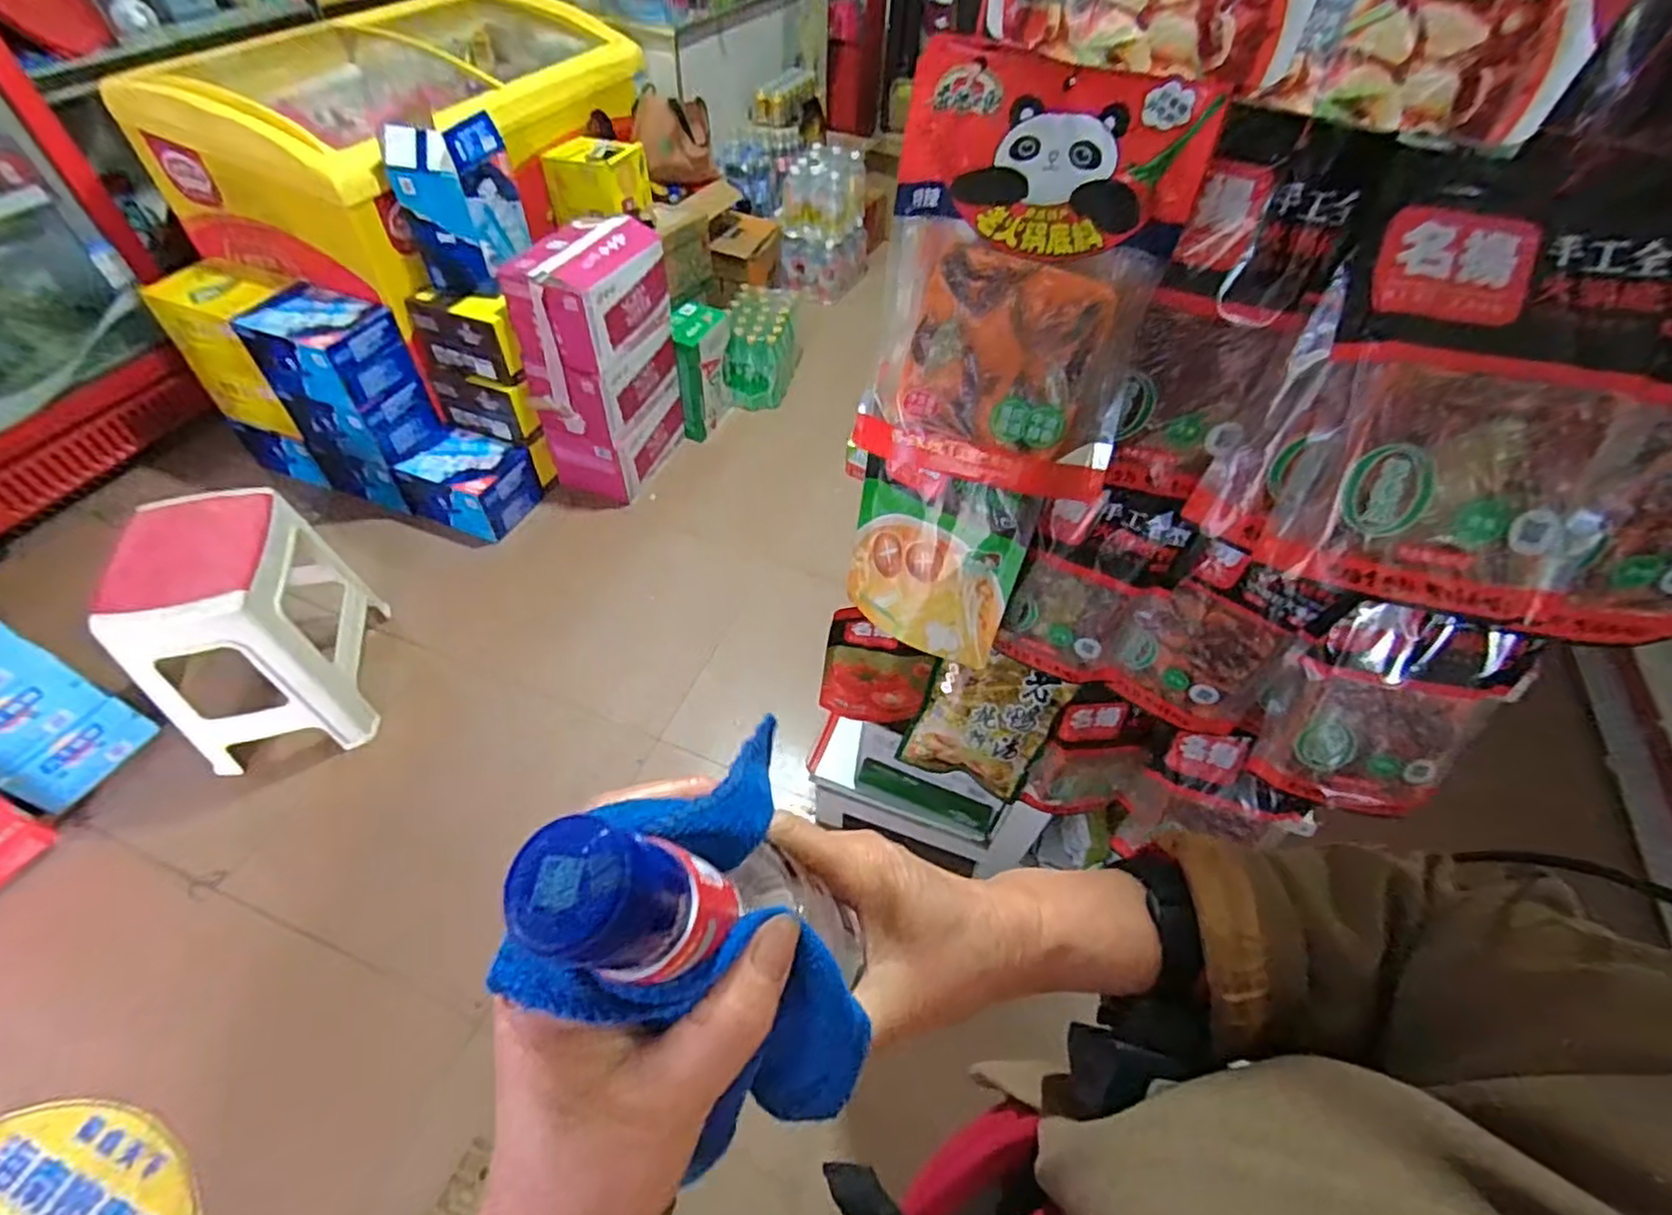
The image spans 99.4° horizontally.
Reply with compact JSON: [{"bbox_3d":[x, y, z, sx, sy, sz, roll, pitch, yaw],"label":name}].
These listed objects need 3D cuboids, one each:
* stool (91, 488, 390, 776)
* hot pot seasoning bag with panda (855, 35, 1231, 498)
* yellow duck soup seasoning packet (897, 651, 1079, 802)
[{"bbox_3d":[-1.137,0.026,1.370,0.297,0.383,0.384,-15,53,-16],"label":"stool"},{"bbox_3d":[0.118,-0.216,0.471,0.188,0.261,0.045,16,16,14],"label":"hot pot seasoning bag with panda"},{"bbox_3d":[0.183,0.148,0.884,0.156,0.202,0.023,20,33,6],"label":"yellow duck soup seasoning packet"}]

